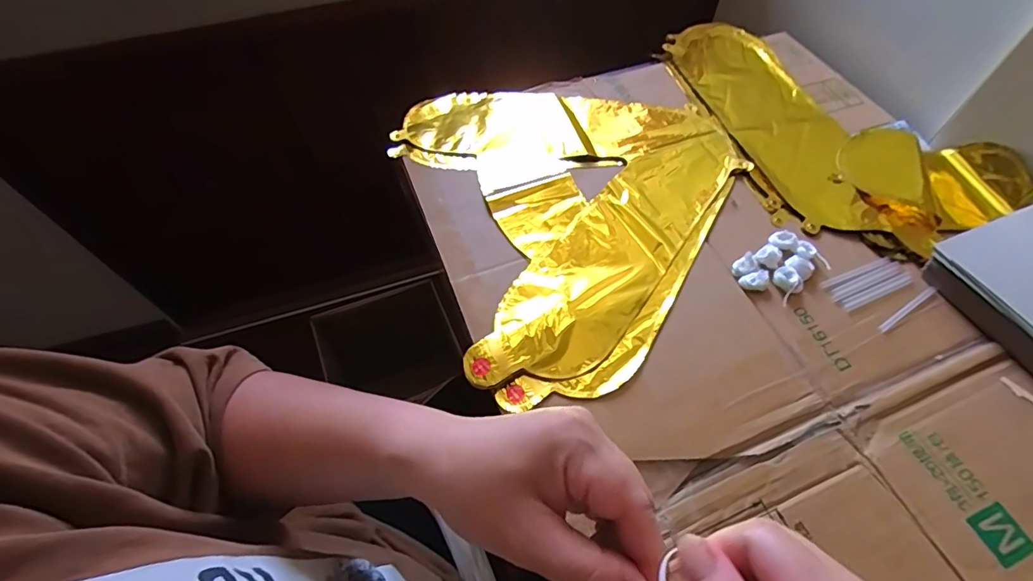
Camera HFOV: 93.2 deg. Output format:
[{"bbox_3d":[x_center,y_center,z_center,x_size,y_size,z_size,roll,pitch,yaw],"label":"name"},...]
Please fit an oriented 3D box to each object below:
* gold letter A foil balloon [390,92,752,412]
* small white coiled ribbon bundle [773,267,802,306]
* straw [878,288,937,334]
[{"bbox_3d":[0.077,-0.102,0.509,0.339,0.010,0.389,-17,59,-11],"label":"gold letter A foil balloon"},{"bbox_3d":[0.250,-0.007,0.455,0.031,0.010,0.028,-32,62,-19],"label":"small white coiled ribbon bundle"},{"bbox_3d":[0.351,0.016,0.436,0.077,0.004,0.008,-29,62,-18],"label":"straw"}]

